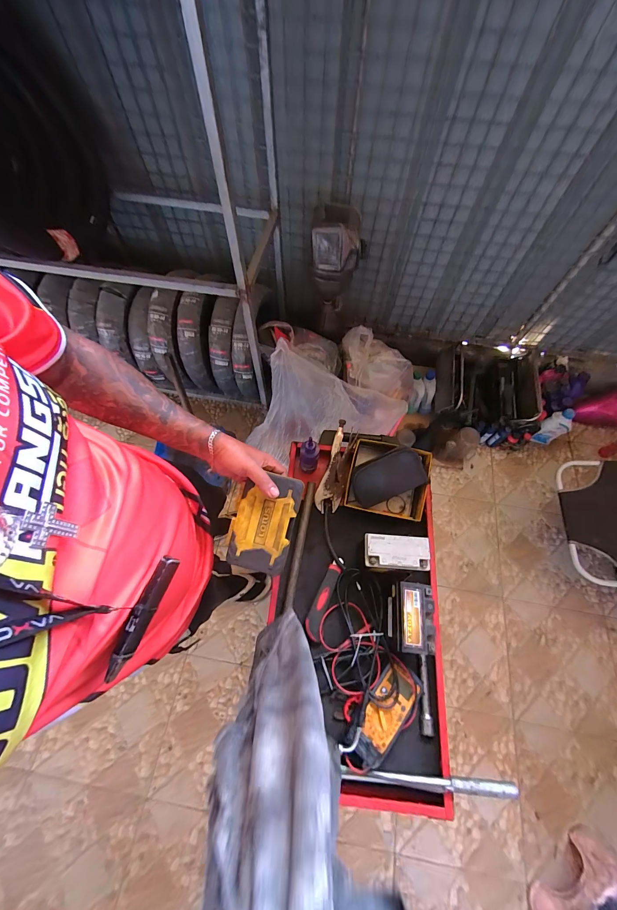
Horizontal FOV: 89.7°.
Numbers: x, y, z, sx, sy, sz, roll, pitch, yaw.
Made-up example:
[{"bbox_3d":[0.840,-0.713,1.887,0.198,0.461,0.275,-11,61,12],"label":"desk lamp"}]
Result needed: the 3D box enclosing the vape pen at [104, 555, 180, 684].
[{"bbox_3d":[-0.164,0.158,0.305,0.015,0.021,0.116,22,67,9],"label":"vape pen"}]

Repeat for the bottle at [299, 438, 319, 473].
[{"bbox_3d":[0.002,0.006,0.717,0.045,0.112,0.039,4,66,1],"label":"bottle"}]

